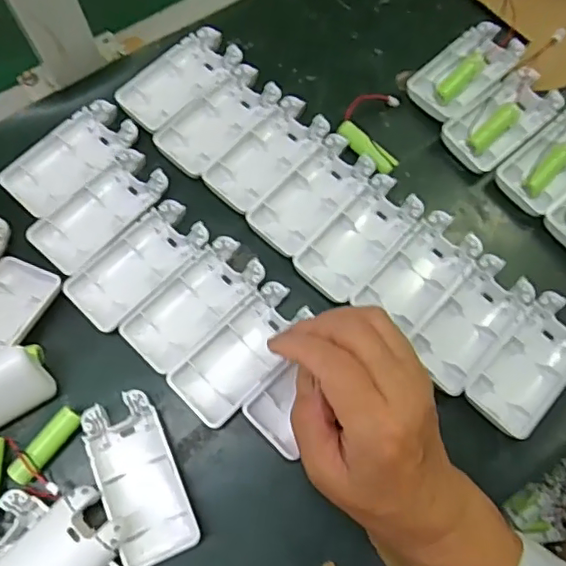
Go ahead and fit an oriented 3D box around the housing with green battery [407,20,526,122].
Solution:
[{"bbox_3d":[0.141,-0.163,0.432,0.095,0.020,0.047,-41,76,-14],"label":"housing with green battery"}]

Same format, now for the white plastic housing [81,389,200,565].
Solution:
[{"bbox_3d":[-0.085,0.115,0.333,0.045,0.018,0.095,-23,73,-9],"label":"white plastic housing"}]

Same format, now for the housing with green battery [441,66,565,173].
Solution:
[{"bbox_3d":[0.163,-0.121,0.417,0.091,0.017,0.045,-38,76,-13],"label":"housing with green battery"}]

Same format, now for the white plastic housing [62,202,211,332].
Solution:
[{"bbox_3d":[-0.095,-0.012,0.373,0.048,0.012,0.093,43,74,14],"label":"white plastic housing"}]

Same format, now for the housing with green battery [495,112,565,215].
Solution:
[{"bbox_3d":[0.200,-0.091,0.406,0.090,0.017,0.044,-39,76,-13],"label":"housing with green battery"}]

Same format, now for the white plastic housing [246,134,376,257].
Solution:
[{"bbox_3d":[0.021,-0.061,0.391,0.045,0.013,0.093,43,75,13],"label":"white plastic housing"}]

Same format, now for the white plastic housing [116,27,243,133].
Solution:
[{"bbox_3d":[-0.079,-0.155,0.425,0.048,0.013,0.096,41,75,12],"label":"white plastic housing"}]

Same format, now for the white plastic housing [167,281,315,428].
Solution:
[{"bbox_3d":[-0.024,0.045,0.355,0.046,0.011,0.094,43,75,13],"label":"white plastic housing"}]

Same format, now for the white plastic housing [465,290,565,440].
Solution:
[{"bbox_3d":[0.158,0.053,0.358,0.045,0.022,0.092,41,75,12],"label":"white plastic housing"}]

